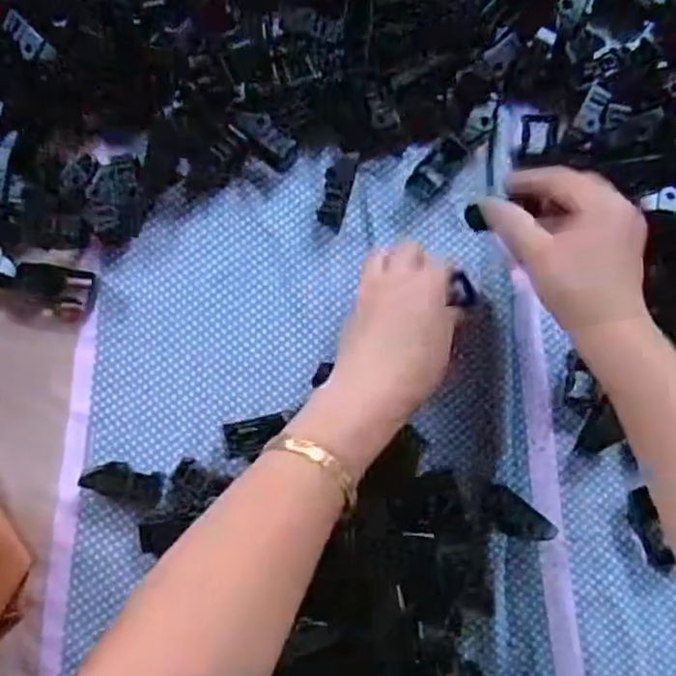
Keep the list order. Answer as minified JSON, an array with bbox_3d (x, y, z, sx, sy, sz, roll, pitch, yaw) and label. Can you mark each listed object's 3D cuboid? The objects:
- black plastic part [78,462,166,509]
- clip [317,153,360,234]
[{"bbox_3d":[-0.135,0.092,0.441,0.049,0.008,0.023,16,80,-10],"label":"black plastic part"},{"bbox_3d":[-0.001,-0.100,0.473,0.018,0.007,0.053,15,80,2],"label":"clip"}]

